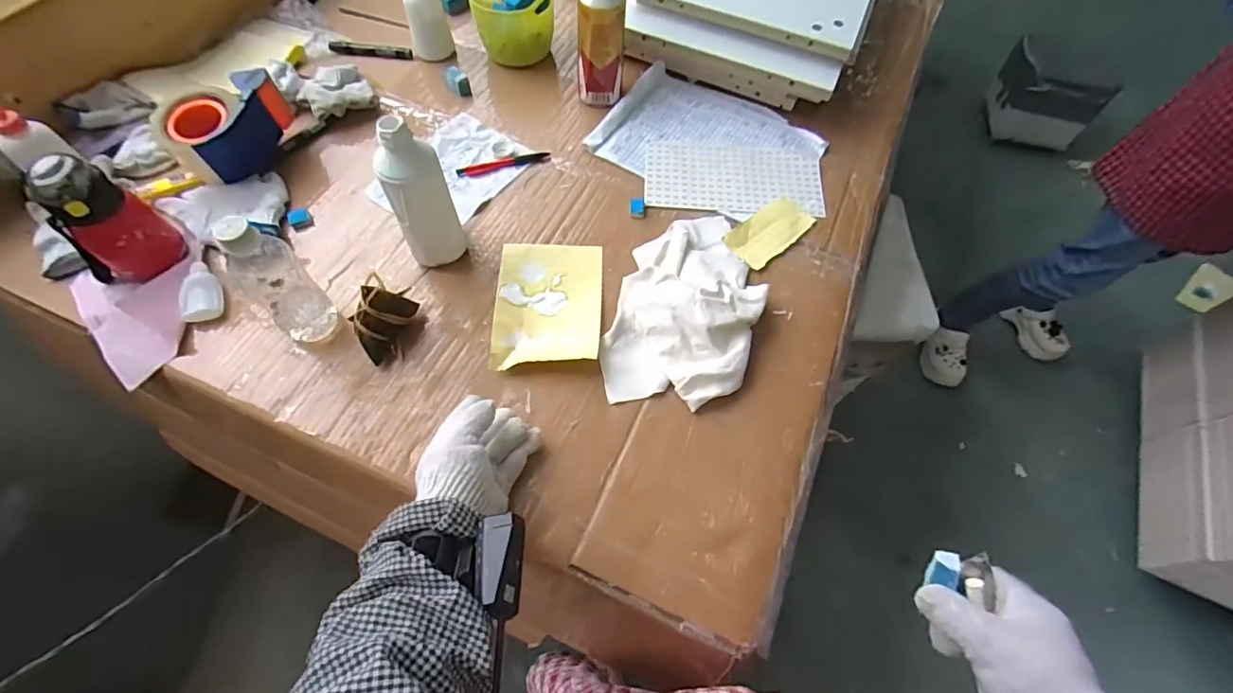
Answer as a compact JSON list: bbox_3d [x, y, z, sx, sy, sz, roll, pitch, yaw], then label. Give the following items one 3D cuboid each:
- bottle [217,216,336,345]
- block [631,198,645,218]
[{"bbox_3d":[-0.335,-0.064,0.529,0.052,0.161,0.047,-25,66,-16],"label":"bottle"},{"bbox_3d":[0.028,-0.185,0.704,0.019,0.009,0.031,2,62,-3],"label":"block"}]

